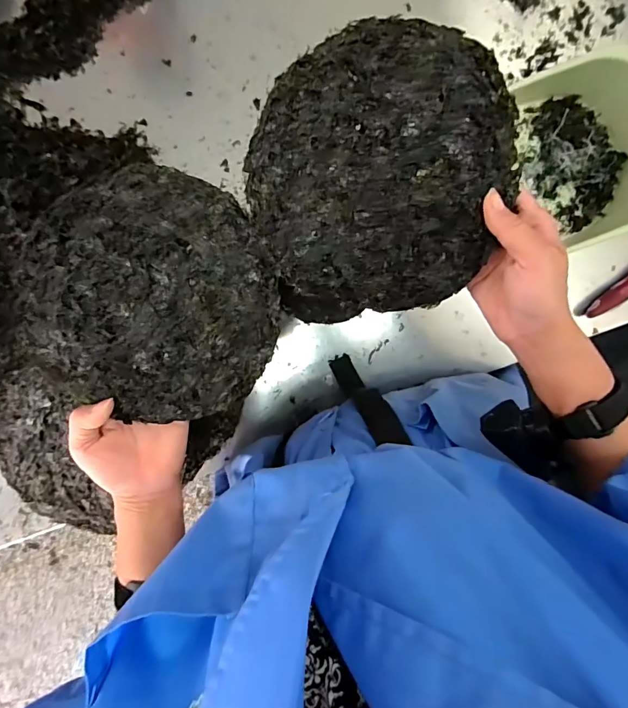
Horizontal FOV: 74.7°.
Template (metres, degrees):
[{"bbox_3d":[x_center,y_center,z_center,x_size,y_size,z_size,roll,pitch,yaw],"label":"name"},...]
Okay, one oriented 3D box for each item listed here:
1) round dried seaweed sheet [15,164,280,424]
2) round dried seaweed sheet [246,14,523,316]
[{"bbox_3d":[-0.124,-0.045,0.323,0.182,0.037,0.187,0,98,0],"label":"round dried seaweed sheet"},{"bbox_3d":[0.046,-0.125,0.303,0.184,0.009,0.189,2,107,8],"label":"round dried seaweed sheet"}]

